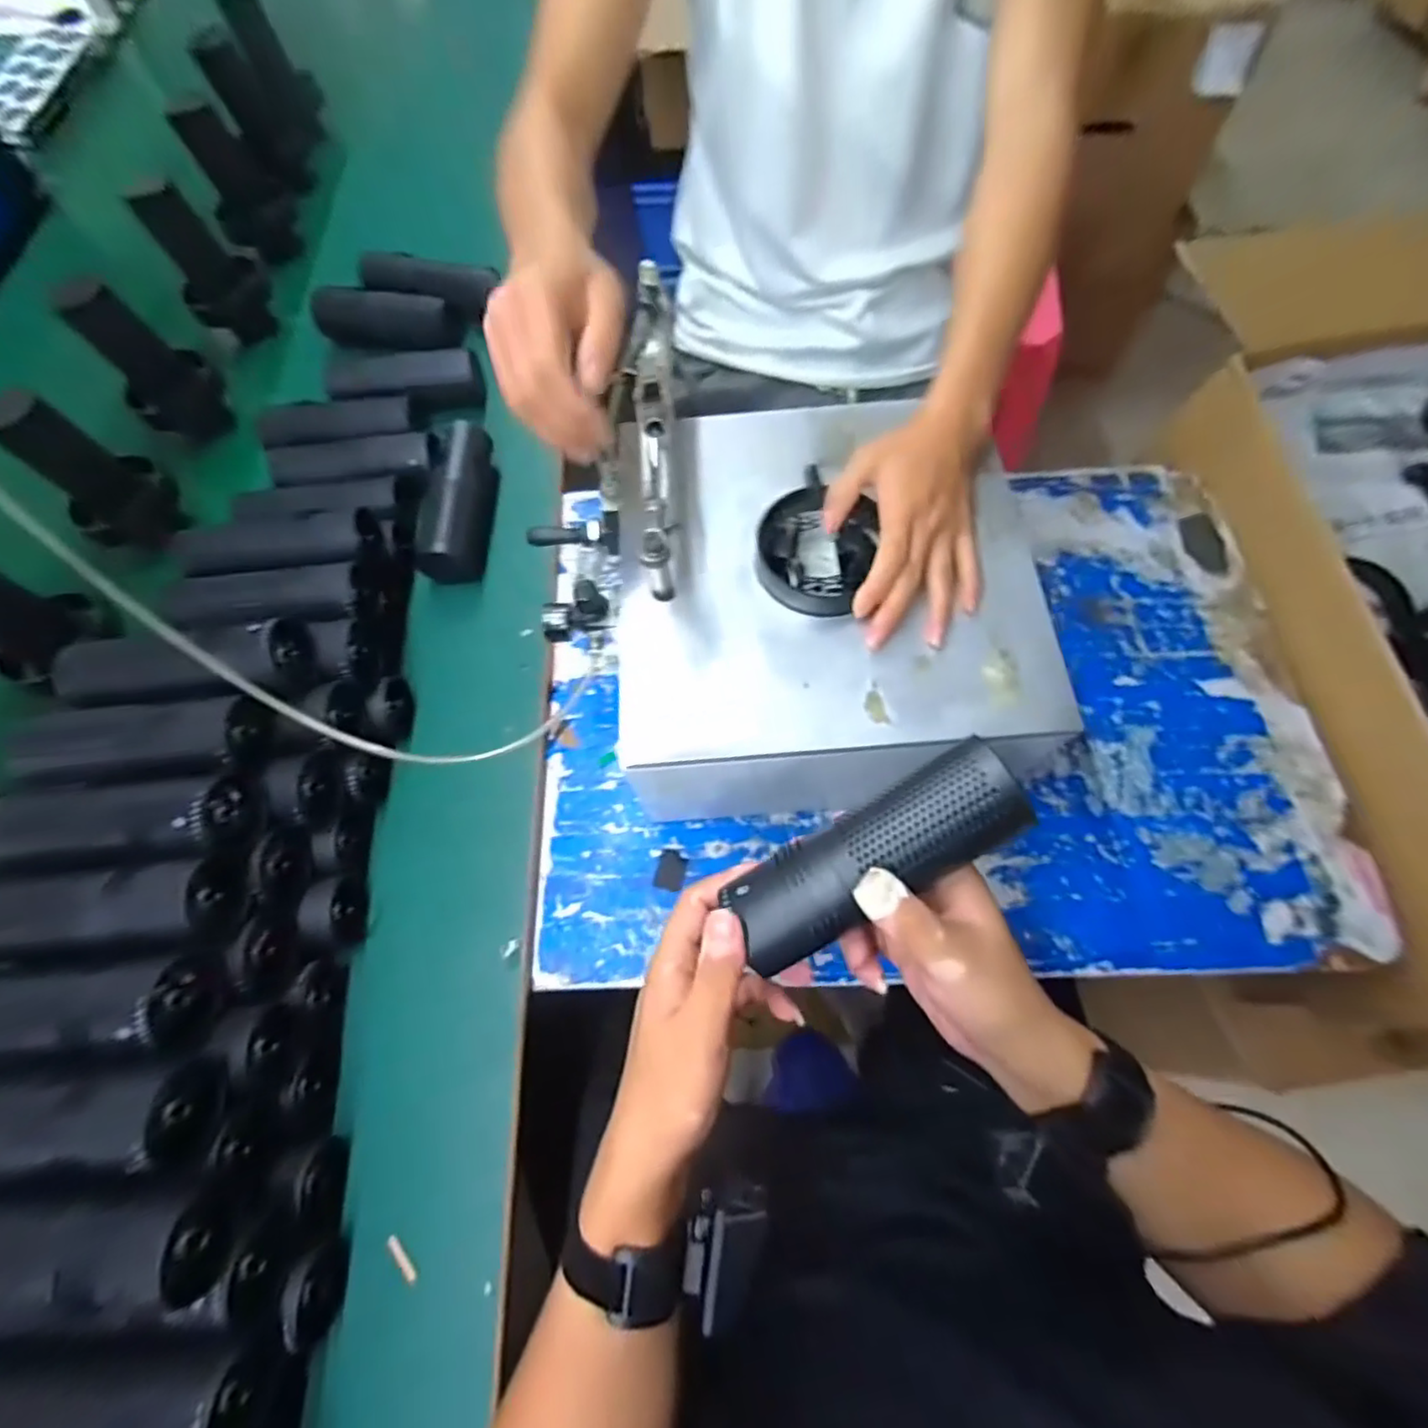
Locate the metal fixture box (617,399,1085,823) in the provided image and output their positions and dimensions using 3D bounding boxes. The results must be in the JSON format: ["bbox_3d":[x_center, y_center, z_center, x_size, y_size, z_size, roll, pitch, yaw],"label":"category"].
[{"bbox_3d":[0.073,-0.083,0.552,0.316,0.170,0.296,-4,67,1],"label":"metal fixture box"}]

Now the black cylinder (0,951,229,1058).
[{"bbox_3d":[-0.396,0.182,0.397,0.164,0.045,0.056,-9,67,-1],"label":"black cylinder"}]

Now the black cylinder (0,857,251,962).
[{"bbox_3d":[-0.395,0.128,0.417,0.161,0.049,0.055,-7,67,-1],"label":"black cylinder"}]

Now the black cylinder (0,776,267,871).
[{"bbox_3d":[-0.400,0.073,0.440,0.164,0.045,0.062,-2,67,2],"label":"black cylinder"}]

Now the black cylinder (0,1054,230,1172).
[{"bbox_3d":[-0.374,0.229,0.372,0.162,0.043,0.056,-3,67,1],"label":"black cylinder"}]

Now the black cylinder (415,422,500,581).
[{"bbox_3d":[-0.259,-0.215,0.679,0.059,0.051,0.177,0,67,2],"label":"black cylinder"}]

